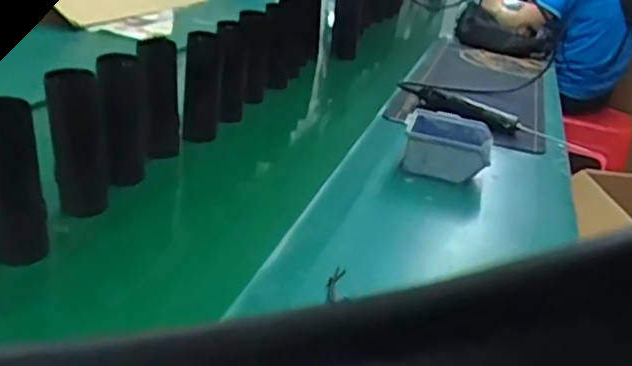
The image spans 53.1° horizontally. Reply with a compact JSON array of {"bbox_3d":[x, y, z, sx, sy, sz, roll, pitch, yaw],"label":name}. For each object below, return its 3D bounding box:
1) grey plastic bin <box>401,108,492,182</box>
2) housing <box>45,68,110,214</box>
[{"bbox_3d":[0.221,-0.058,1.069,0.146,0.080,0.141,14,24,8],"label":"grey plastic bin"},{"bbox_3d":[-0.291,-0.045,0.776,0.068,0.178,0.054,1,25,-19],"label":"housing"}]

